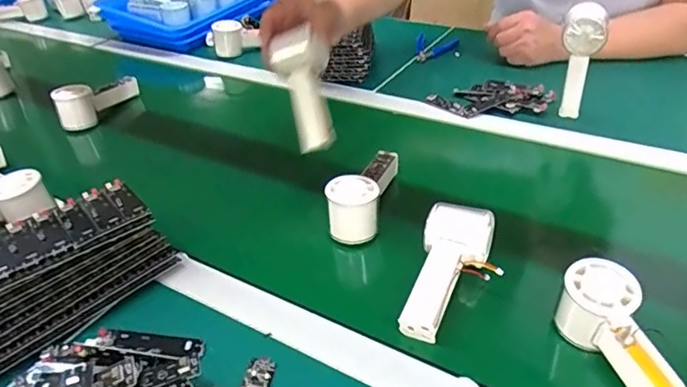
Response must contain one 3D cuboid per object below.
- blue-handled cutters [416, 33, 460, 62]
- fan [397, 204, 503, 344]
[{"bbox_3d":[0.180,-0.281,1.029,0.080,0.015,0.099,5,36,11],"label":"blue-handled cutters"},{"bbox_3d":[0.096,0.077,0.508,0.069,0.046,0.141,18,54,27],"label":"fan"}]

